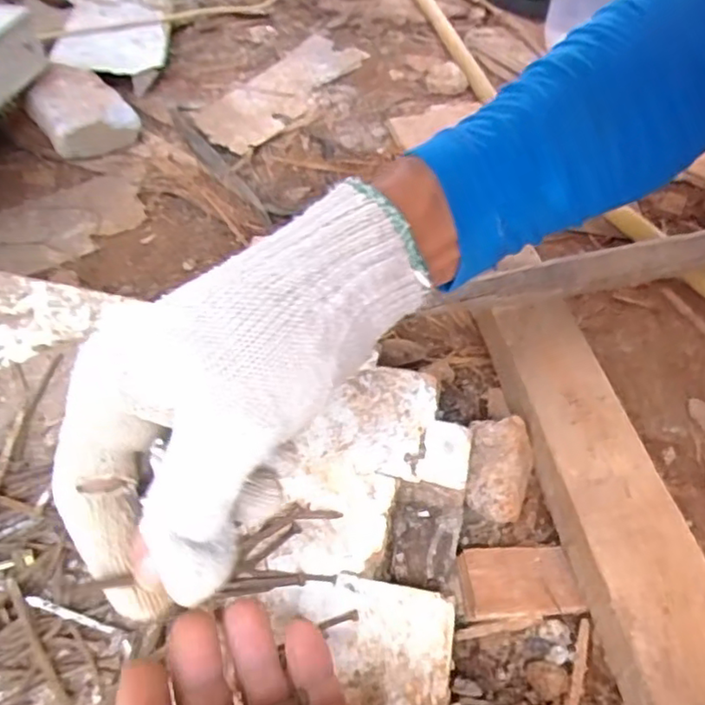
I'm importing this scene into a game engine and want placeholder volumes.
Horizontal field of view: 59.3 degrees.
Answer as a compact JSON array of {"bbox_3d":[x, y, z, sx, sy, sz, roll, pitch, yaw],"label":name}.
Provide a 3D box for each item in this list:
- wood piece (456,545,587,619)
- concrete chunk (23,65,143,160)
[{"bbox_3d":[0.088,0.122,0.331,0.060,0.011,0.036,-5,50,-5],"label":"wood piece"},{"bbox_3d":[-0.261,-0.230,0.593,0.082,0.058,0.092,-34,58,-26],"label":"concrete chunk"}]

